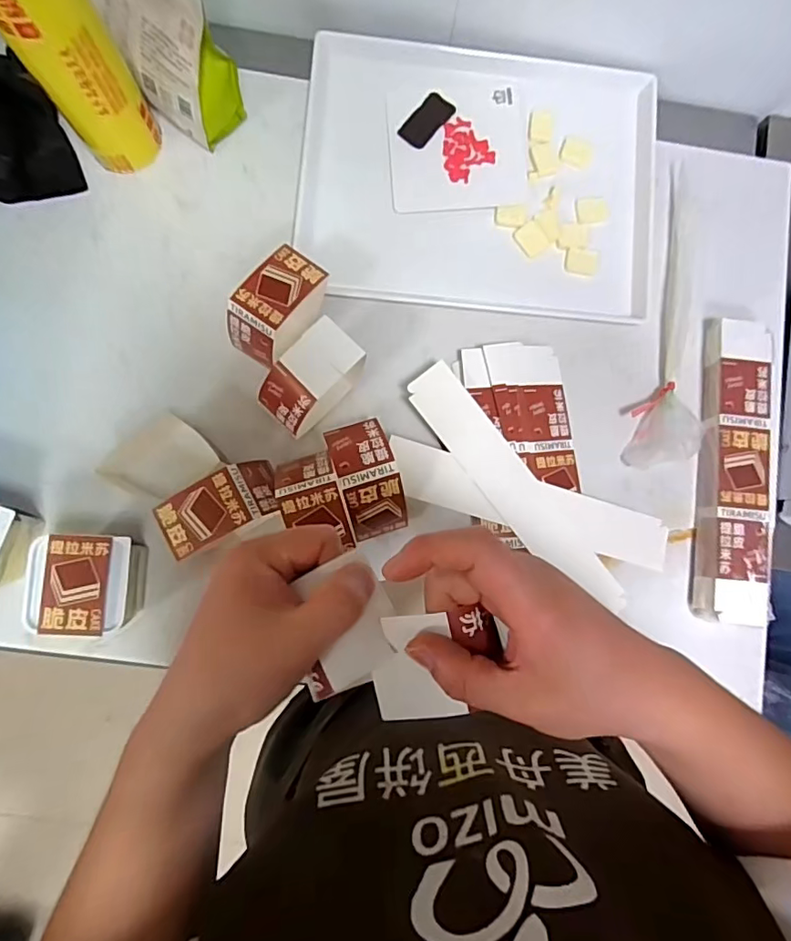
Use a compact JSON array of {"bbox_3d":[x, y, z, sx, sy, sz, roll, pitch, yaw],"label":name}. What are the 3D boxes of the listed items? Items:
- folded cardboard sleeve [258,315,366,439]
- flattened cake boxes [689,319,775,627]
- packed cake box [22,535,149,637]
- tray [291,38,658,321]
[{"bbox_3d":[-0.093,-0.101,0.582,0.059,0.076,0.109,43,85,0],"label":"folded cardboard sleeve"},{"bbox_3d":[0.396,-0.003,0.611,0.076,0.039,0.348,6,86,-3],"label":"flattened cake boxes"},{"bbox_3d":[-0.308,0.112,0.540,0.094,0.077,0.092,1,87,-3],"label":"packed cake box"},{"bbox_3d":[0.102,-0.360,0.646,0.426,0.018,0.331,4,86,-3],"label":"tray"}]

